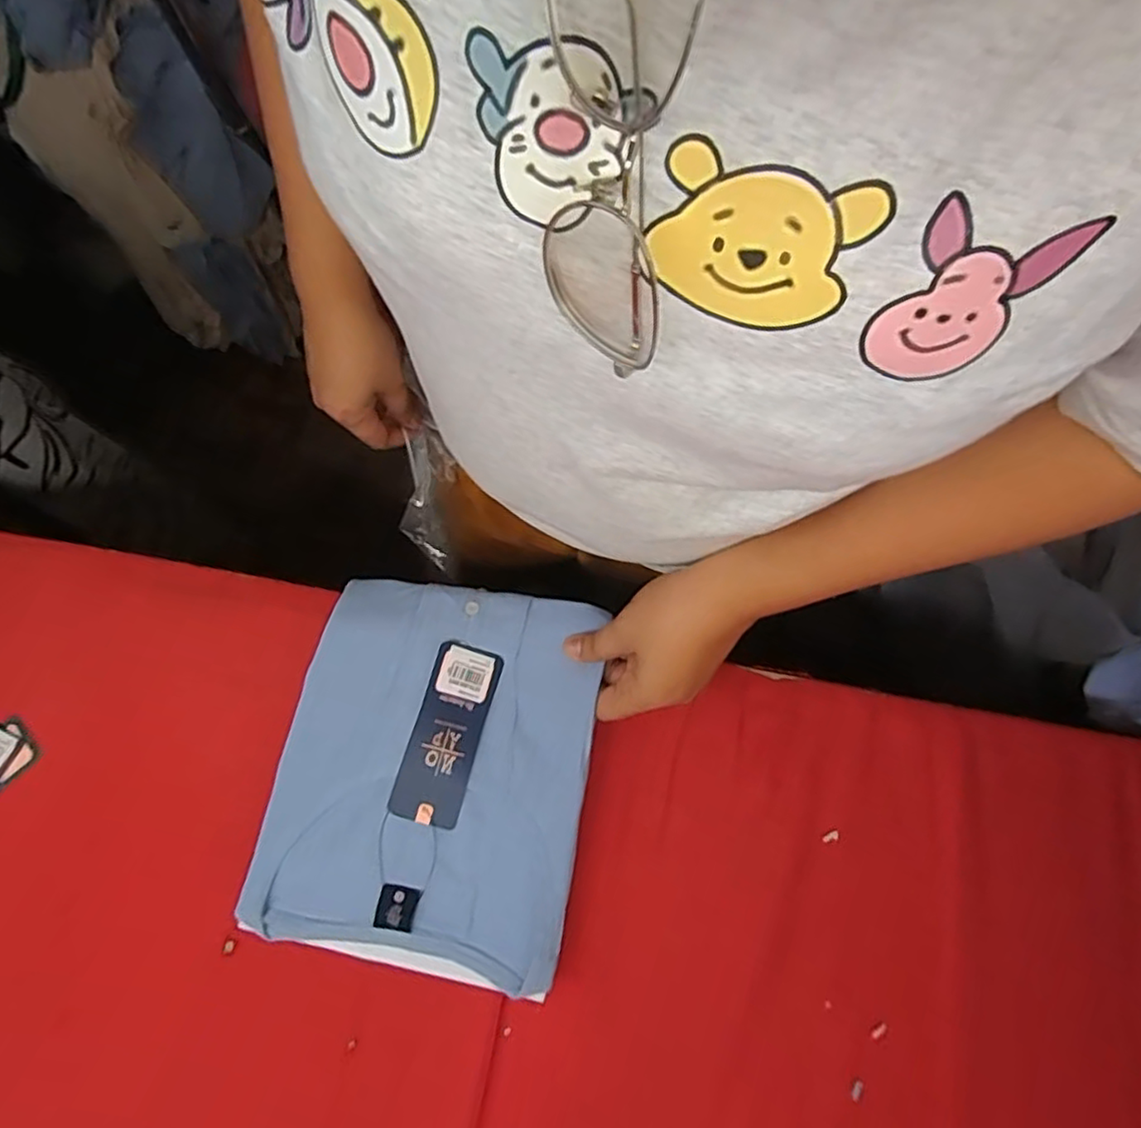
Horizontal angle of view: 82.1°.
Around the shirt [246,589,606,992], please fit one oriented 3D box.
[{"bbox_3d":[-0.091,0.130,0.450,0.202,0.016,0.242,9,69,5],"label":"shirt"}]

